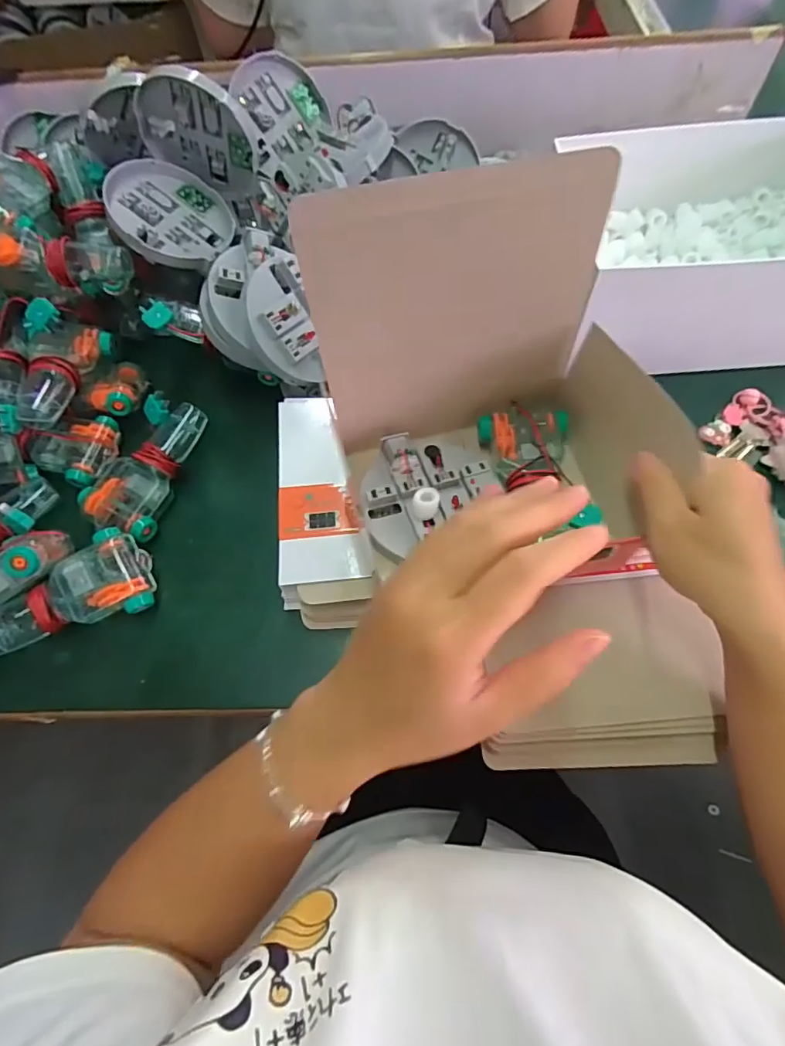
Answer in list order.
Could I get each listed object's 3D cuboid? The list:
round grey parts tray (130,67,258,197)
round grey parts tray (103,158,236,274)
[{"bbox_3d":[-0.173,-0.349,0.461,0.103,0.089,0.017,9,65,7],"label":"round grey parts tray"},{"bbox_3d":[-0.201,-0.282,0.465,0.103,0.016,0.110,4,72,-30],"label":"round grey parts tray"}]

